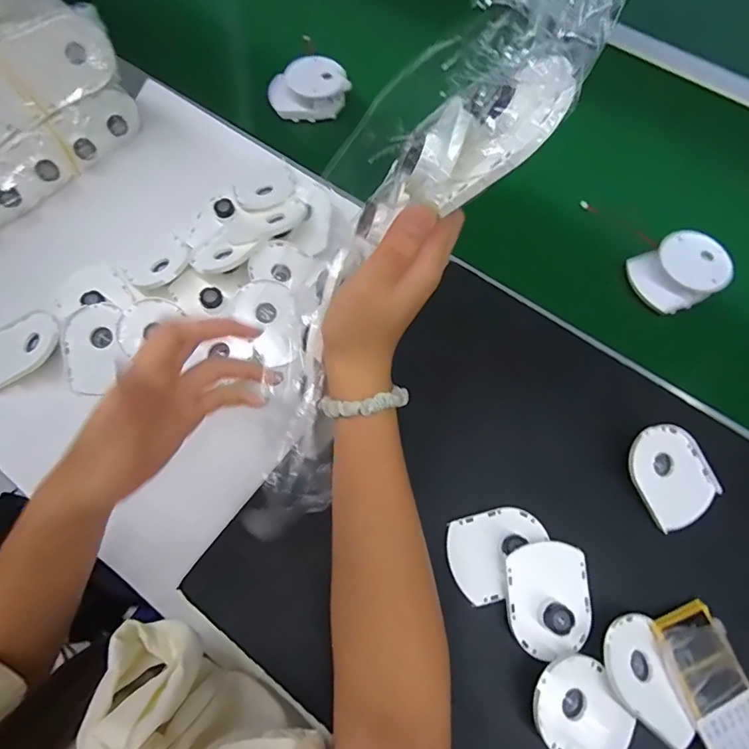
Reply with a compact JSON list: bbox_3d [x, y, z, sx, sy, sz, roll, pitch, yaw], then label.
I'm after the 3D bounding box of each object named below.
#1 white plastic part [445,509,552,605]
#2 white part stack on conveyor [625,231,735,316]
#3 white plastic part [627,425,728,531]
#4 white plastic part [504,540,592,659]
[{"bbox_3d":[0.093,0.131,0.345,0.073,0.020,0.058,-14,68,-7],"label":"white plastic part"},{"bbox_3d":[0.288,-0.097,0.441,0.076,0.028,0.064,-21,69,-10],"label":"white part stack on conveyor"},{"bbox_3d":[0.231,0.077,0.365,0.066,0.007,0.075,-30,89,-14],"label":"white plastic part"},{"bbox_3d":[0.123,0.156,0.328,0.060,0.016,0.072,-1,67,-2],"label":"white plastic part"}]

